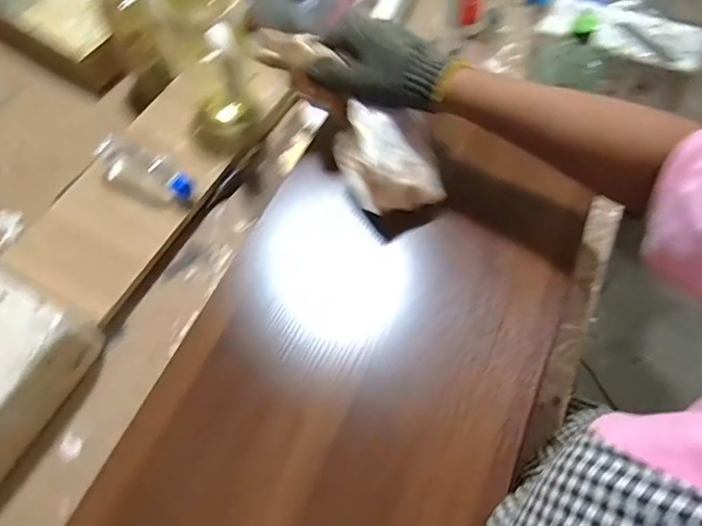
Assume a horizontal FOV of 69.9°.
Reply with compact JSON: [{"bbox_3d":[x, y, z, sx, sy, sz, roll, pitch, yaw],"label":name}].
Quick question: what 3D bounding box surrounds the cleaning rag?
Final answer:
[{"bbox_3d":[0.037,-0.108,0.515,0.080,0.068,0.103,-26,65,-12],"label":"cleaning rag"}]

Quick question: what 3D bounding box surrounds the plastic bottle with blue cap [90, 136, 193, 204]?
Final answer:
[{"bbox_3d":[-0.291,-0.126,0.706,0.151,0.039,0.056,29,67,13],"label":"plastic bottle with blue cap"}]

